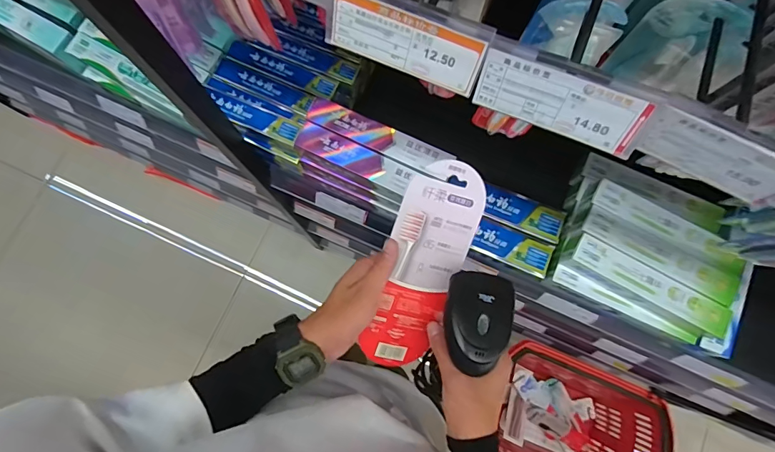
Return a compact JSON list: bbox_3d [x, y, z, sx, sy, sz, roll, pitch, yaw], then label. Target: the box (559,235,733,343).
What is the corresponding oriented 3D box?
[{"bbox_3d":[0.366,0.086,0.617,0.227,0.048,0.049,29,80,5],"label":"box"}]

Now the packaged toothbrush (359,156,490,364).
[{"bbox_3d":[0.034,0.045,0.430,0.073,0.021,0.219,19,105,3],"label":"packaged toothbrush"}]

